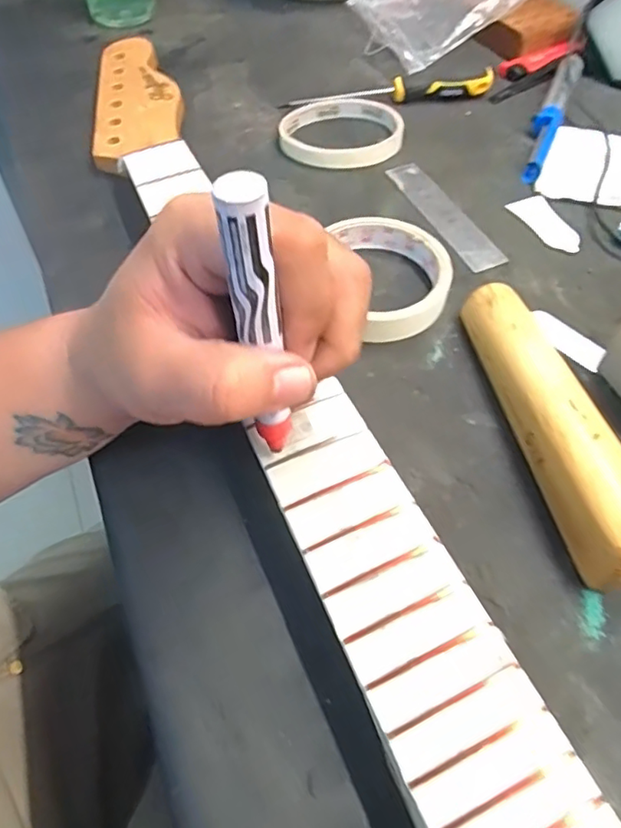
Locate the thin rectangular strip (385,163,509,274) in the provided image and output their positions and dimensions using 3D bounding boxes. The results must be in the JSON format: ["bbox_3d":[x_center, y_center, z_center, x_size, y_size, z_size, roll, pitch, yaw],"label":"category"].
[{"bbox_3d":[0.092,-0.138,0.396,0.027,0.004,0.119,-21,58,-13],"label":"thin rectangular strip"}]

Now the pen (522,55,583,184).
[{"bbox_3d":[0.188,-0.235,0.447,0.019,0.016,0.166,22,59,14],"label":"pen"}]

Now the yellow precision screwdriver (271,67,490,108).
[{"bbox_3d":[0.063,-0.264,0.468,0.172,0.015,0.020,-7,56,-4],"label":"yellow precision screwdriver"}]

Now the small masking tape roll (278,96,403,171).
[{"bbox_3d":[0.023,-0.219,0.443,0.092,0.013,0.074,-3,56,-1],"label":"small masking tape roll"}]

